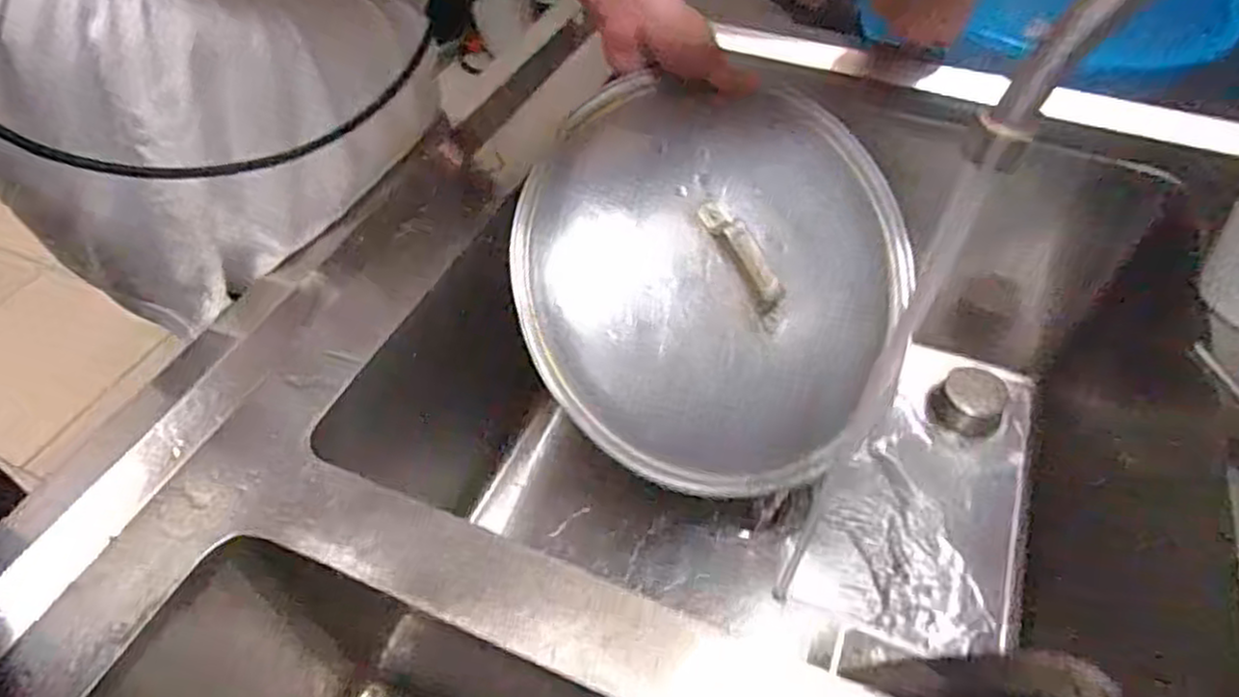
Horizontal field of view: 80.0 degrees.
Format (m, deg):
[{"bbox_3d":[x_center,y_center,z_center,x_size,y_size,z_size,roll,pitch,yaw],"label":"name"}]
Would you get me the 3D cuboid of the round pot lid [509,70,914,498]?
[{"bbox_3d":[0.076,-0.063,0.586,0.303,0.037,0.327,1,83,-10],"label":"round pot lid"}]

